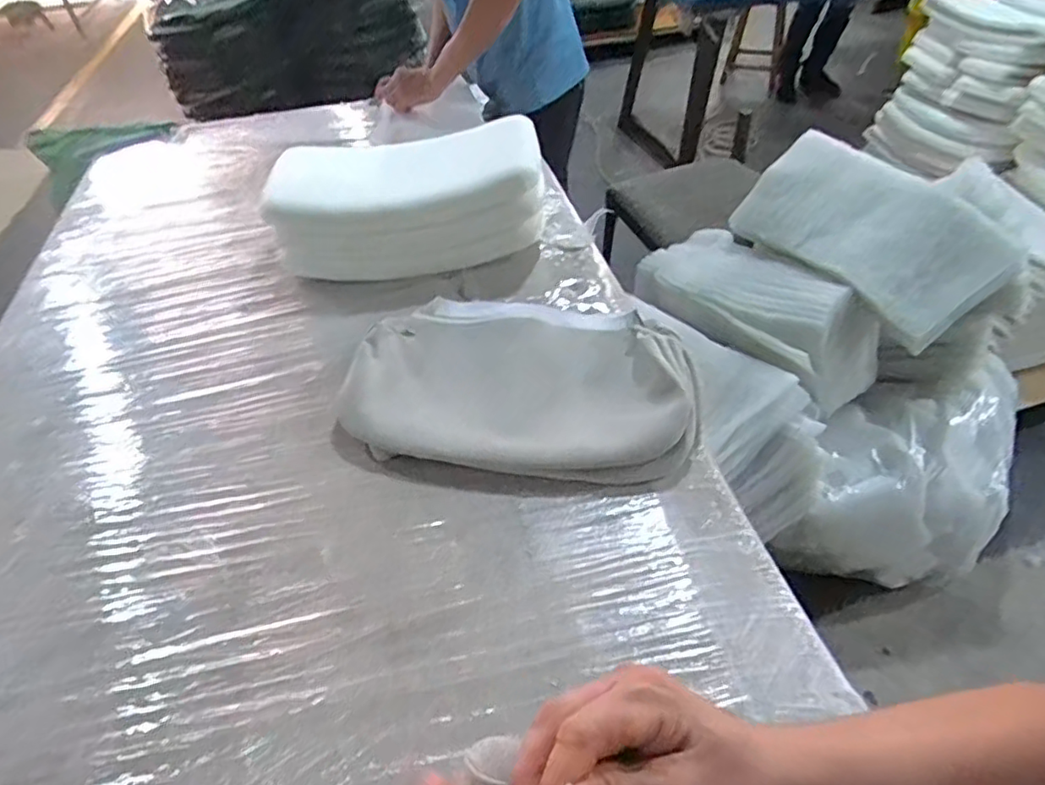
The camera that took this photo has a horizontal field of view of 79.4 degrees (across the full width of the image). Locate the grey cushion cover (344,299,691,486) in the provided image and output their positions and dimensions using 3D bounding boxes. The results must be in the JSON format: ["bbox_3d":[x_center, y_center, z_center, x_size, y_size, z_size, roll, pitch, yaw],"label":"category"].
[{"bbox_3d":[0.002,-0.029,0.853,0.455,0.053,0.305,6,47,10],"label":"grey cushion cover"}]

